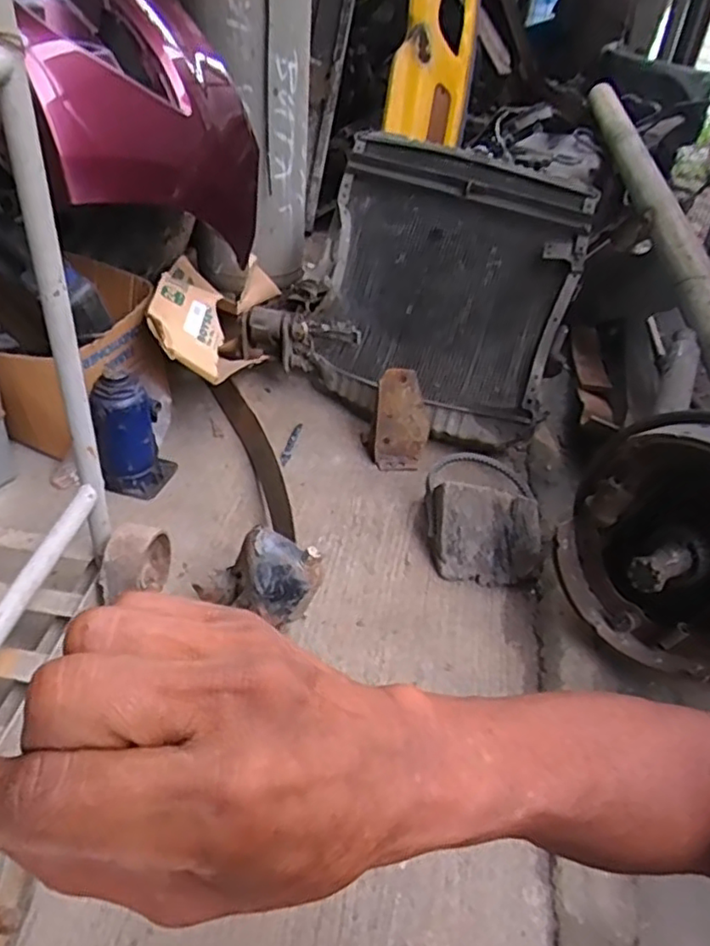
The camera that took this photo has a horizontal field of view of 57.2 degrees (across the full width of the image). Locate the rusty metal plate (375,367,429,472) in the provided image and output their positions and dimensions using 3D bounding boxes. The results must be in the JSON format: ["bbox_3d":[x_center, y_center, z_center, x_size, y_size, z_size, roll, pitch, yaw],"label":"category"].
[{"bbox_3d":[0.096,-0.108,1.308,0.110,0.201,0.057,-3,11,-11],"label":"rusty metal plate"}]

